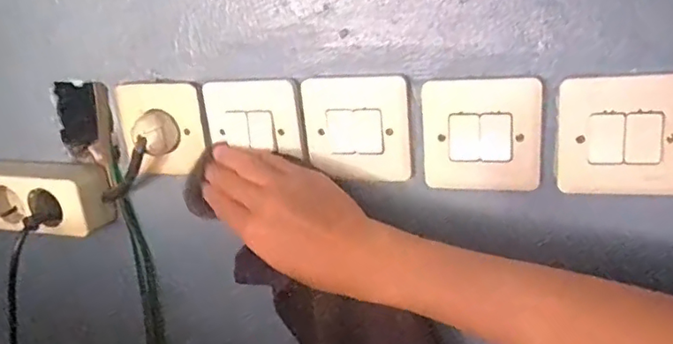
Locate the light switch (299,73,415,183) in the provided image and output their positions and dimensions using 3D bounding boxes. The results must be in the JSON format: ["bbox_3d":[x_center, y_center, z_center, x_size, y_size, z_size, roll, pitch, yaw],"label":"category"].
[{"bbox_3d":[0.015,-0.032,0.418,0.081,0.075,0.007,2,20,16],"label":"light switch"}]

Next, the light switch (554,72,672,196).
[{"bbox_3d":[0.182,-0.023,0.360,0.080,0.076,0.007,4,21,21],"label":"light switch"}]

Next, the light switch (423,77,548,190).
[{"bbox_3d":[0.099,-0.025,0.389,0.079,0.076,0.010,3,20,19],"label":"light switch"}]

